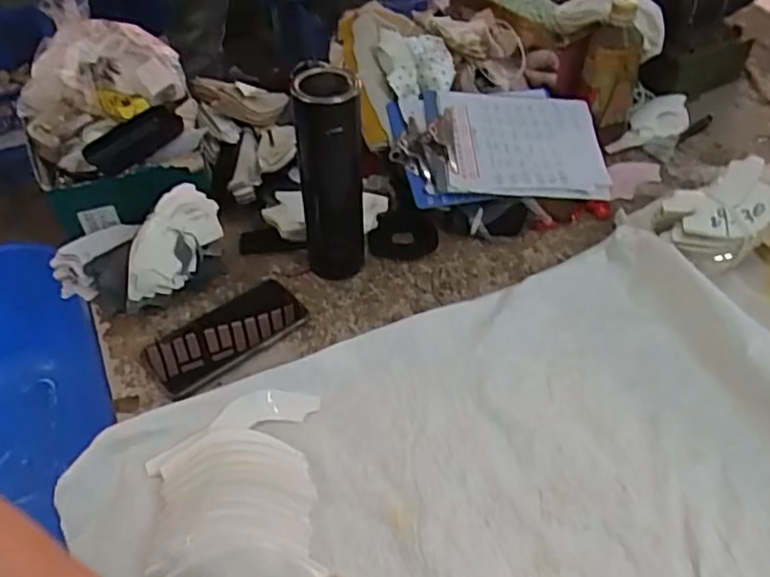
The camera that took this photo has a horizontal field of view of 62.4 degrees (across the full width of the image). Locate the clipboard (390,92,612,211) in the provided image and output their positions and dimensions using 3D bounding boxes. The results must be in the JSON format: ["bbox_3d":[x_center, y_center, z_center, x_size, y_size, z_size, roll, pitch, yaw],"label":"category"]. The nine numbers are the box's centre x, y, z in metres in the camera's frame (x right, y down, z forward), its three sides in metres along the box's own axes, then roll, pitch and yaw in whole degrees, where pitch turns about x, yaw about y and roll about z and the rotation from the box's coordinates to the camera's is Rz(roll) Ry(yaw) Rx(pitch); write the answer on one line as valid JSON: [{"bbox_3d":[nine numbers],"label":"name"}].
[{"bbox_3d":[0.138,-0.185,0.785,0.256,0.030,0.167,-3,62,-10],"label":"clipboard"}]

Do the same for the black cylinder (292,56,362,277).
[{"bbox_3d":[-0.053,-0.108,0.655,0.062,0.224,0.067,2,46,3],"label":"black cylinder"}]

